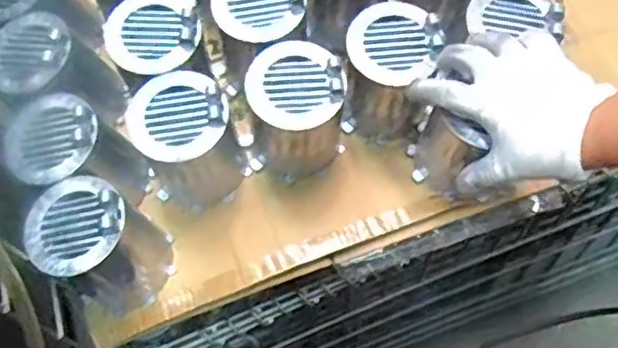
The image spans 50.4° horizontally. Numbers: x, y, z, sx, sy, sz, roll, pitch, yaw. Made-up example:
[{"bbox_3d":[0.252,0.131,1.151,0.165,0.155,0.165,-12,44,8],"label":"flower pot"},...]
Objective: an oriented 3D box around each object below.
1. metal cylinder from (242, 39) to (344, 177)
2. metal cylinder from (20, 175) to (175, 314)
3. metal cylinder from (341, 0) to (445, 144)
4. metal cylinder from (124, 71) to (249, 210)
[{"bbox_3d":[-0.011,-0.058,0.623,0.081,0.110,0.084,-1,65,3],"label":"metal cylinder"},{"bbox_3d":[-0.186,0.064,0.585,0.100,0.117,0.087,22,69,13],"label":"metal cylinder"},{"bbox_3d":[0.078,-0.096,0.638,0.081,0.116,0.088,-1,65,3],"label":"metal cylinder"},{"bbox_3d":[-0.108,-0.027,0.609,0.083,0.108,0.091,-1,65,3],"label":"metal cylinder"}]

